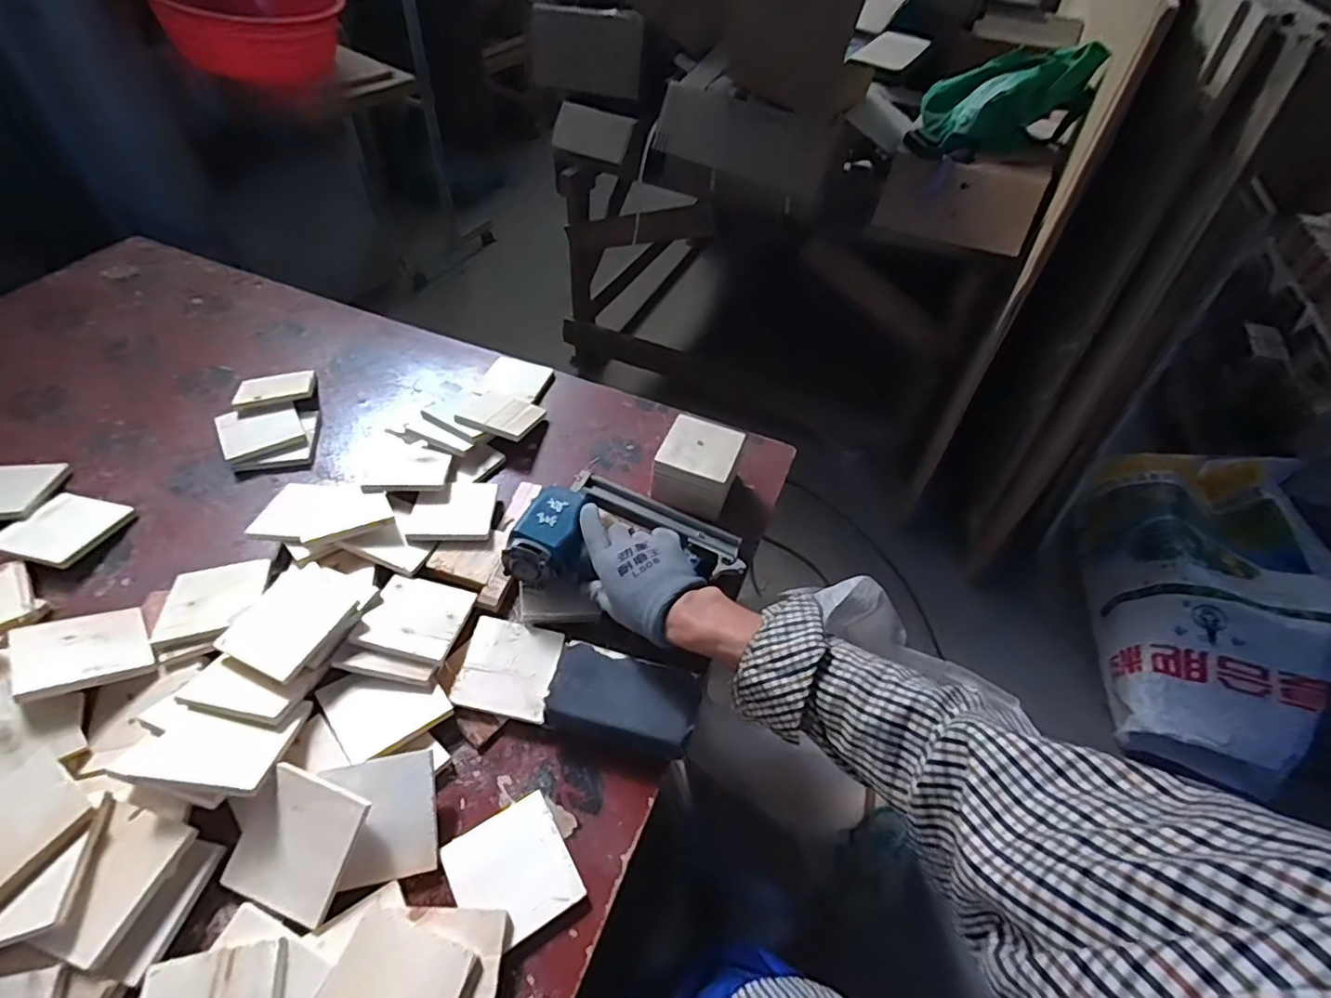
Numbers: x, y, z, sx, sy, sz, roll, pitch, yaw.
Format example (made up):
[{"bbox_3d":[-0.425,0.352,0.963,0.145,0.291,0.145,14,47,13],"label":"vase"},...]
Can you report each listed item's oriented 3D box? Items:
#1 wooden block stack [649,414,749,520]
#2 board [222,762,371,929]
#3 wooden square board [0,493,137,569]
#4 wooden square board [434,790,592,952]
[{"bbox_3d":[0.039,-0.036,0.736,0.093,0.075,0.095,17,53,9],"label":"wooden block stack"},{"bbox_3d":[-0.288,0.267,0.463,0.086,0.008,0.091,17,75,11],"label":"board"},{"bbox_3d":[-0.656,0.032,0.646,0.089,0.009,0.092,20,46,3],"label":"wooden square board"},{"bbox_3d":[-0.124,0.302,0.482,0.088,0.005,0.091,-25,58,-22],"label":"wooden square board"}]

